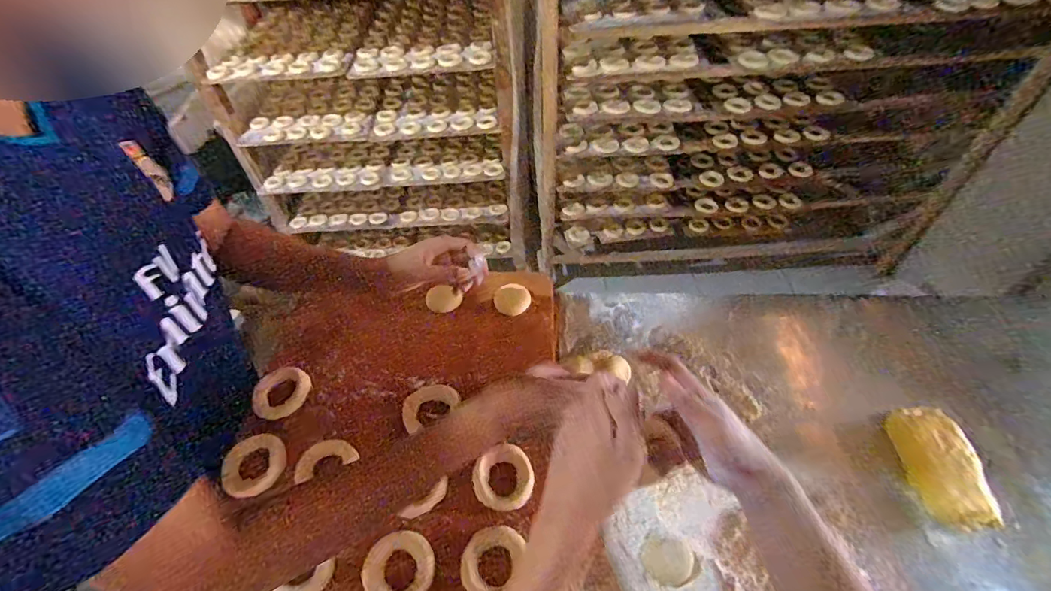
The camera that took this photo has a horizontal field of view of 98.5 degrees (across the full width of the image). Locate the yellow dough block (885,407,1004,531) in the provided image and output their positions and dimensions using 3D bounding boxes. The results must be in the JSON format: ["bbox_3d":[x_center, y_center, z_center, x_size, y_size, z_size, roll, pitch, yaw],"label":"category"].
[{"bbox_3d":[0.542,0.219,0.593,0.081,0.034,0.149,-2,50,1],"label":"yellow dough block"}]

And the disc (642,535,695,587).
[{"bbox_3d":[0.173,0.320,0.548,0.059,0.006,0.052,-1,50,1],"label":"disc"}]

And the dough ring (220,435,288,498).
[{"bbox_3d":[-0.341,0.212,0.570,0.069,0.021,0.080,-30,55,-21],"label":"dough ring"}]

